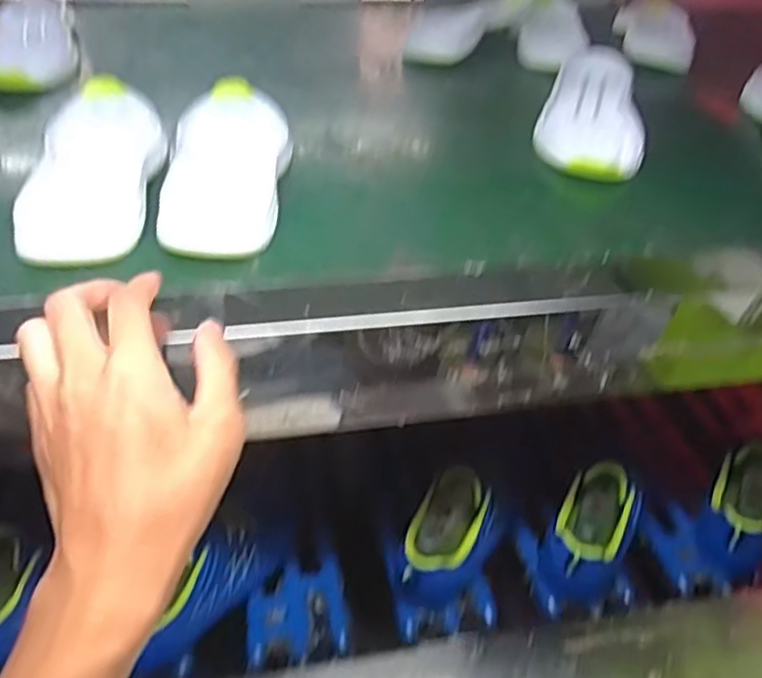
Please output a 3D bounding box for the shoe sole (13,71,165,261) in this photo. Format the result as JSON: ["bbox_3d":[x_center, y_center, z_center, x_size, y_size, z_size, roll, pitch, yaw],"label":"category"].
[{"bbox_3d":[-0.203,-0.136,0.492,0.085,0.031,0.242,-7,43,-3],"label":"shoe sole"}]

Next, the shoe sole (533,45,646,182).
[{"bbox_3d":[0.194,-0.215,0.615,0.084,0.025,0.271,16,45,4],"label":"shoe sole"}]

